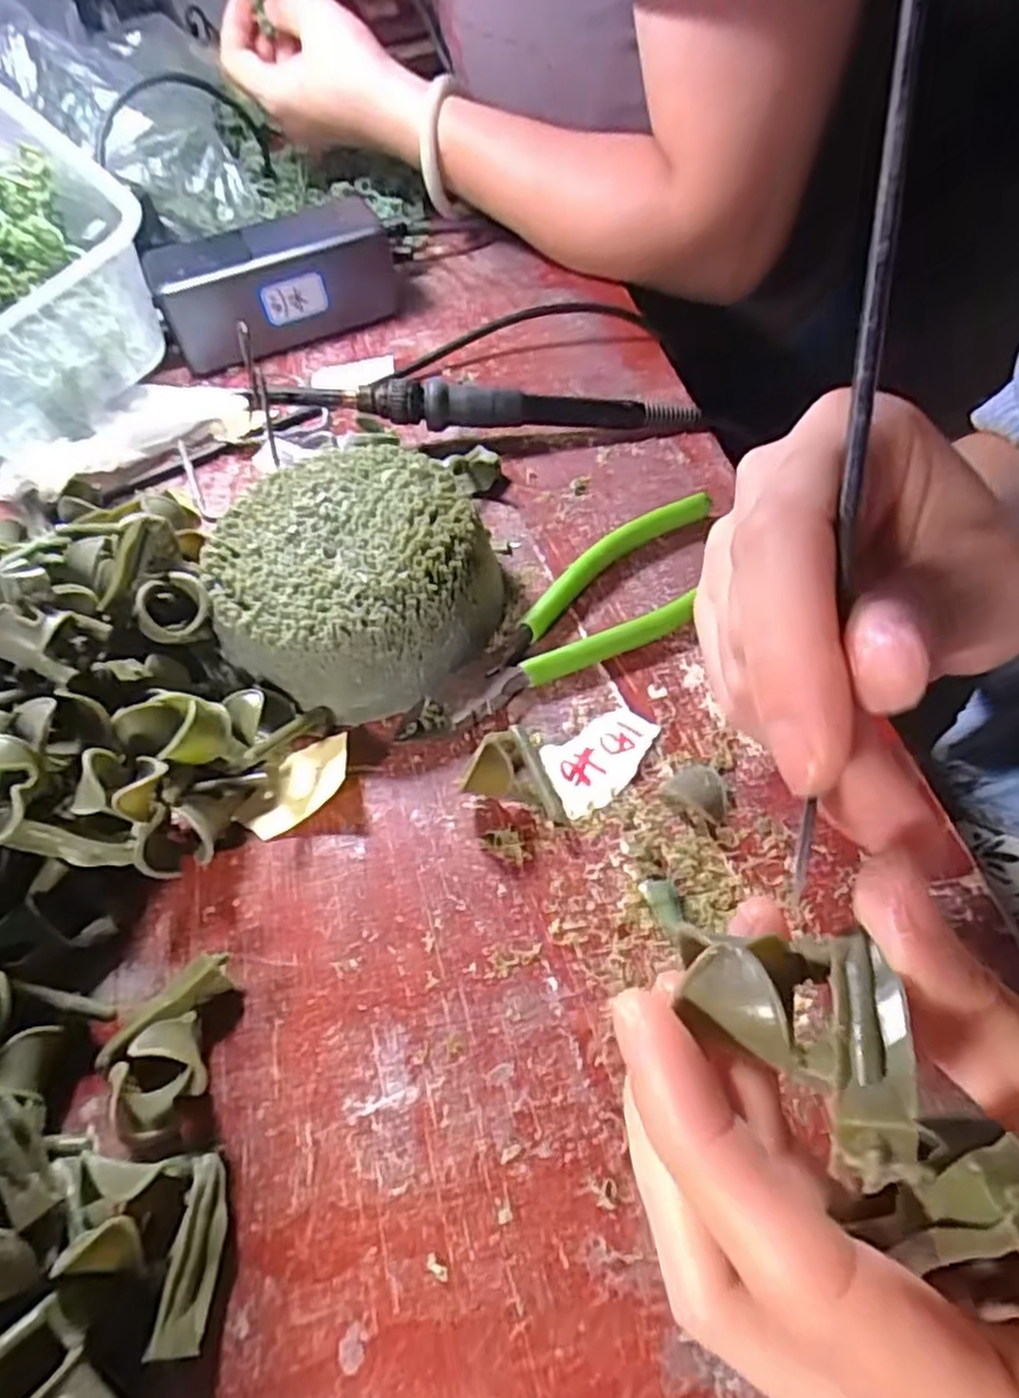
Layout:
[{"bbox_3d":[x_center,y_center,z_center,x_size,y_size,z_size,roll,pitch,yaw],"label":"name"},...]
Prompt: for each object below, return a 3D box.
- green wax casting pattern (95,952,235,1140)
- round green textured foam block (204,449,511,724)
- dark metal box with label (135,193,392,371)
[{"bbox_3d":[-0.089,0.092,0.196,0.030,0.025,0.041,35,64,26],"label":"green wax casting pattern"},{"bbox_3d":[-0.057,-0.045,0.277,0.101,0.046,0.095,-3,54,4],"label":"round green textured foam block"},{"bbox_3d":[-0.130,-0.234,0.411,0.127,0.055,0.040,-16,55,-6],"label":"dark metal box with label"}]

